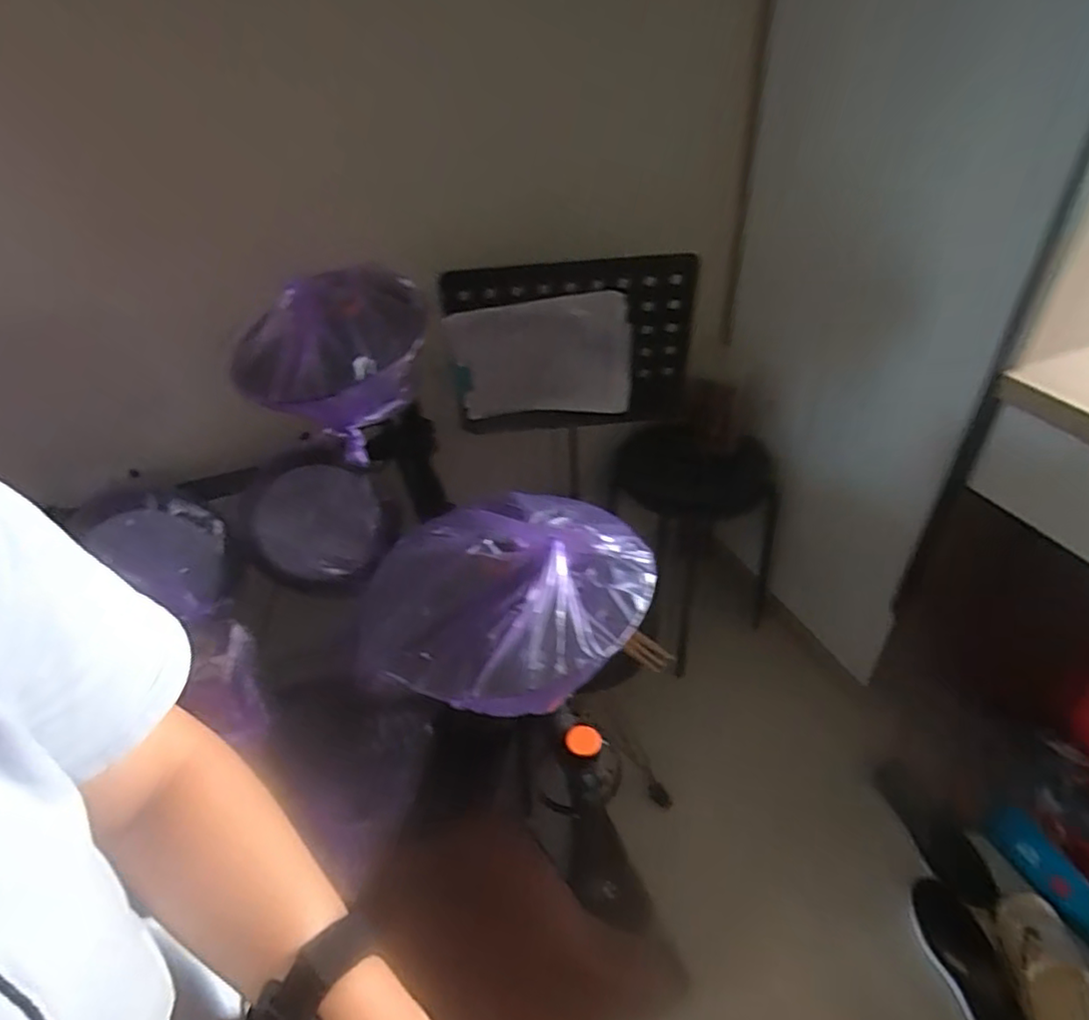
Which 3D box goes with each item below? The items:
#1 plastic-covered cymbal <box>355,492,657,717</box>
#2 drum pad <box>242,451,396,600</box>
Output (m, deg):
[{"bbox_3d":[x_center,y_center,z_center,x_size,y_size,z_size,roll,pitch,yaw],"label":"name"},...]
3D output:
[{"bbox_3d":[-0.041,0.066,0.653,0.281,0.091,0.272,-4,41,3],"label":"plastic-covered cymbal"},{"bbox_3d":[-0.362,0.022,1.027,0.230,0.212,0.038,10,-3,-1],"label":"drum pad"}]

